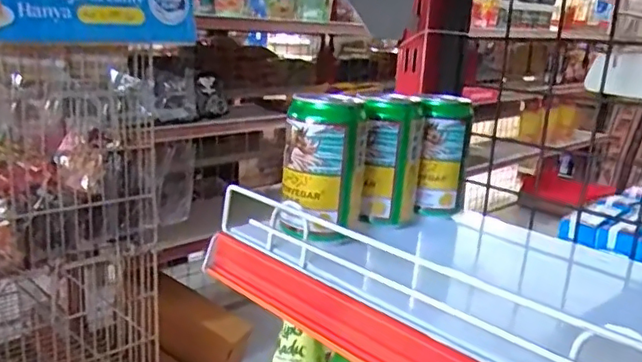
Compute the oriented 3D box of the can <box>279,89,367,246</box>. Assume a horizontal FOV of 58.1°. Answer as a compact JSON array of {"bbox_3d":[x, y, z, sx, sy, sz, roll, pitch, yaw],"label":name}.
[{"bbox_3d":[0.001,-0.009,0.454,0.059,0.109,0.059,2,15,1],"label":"can"}]

